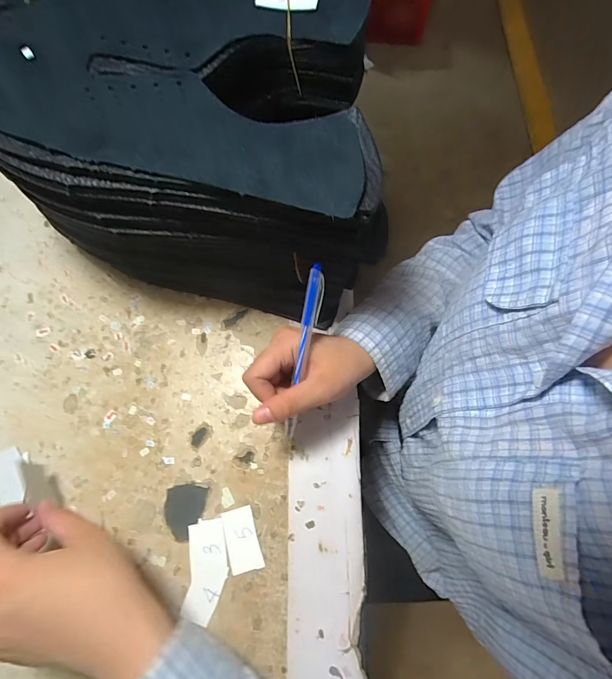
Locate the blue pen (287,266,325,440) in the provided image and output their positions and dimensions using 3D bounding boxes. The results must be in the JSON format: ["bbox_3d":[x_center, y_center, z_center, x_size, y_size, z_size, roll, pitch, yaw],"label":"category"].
[{"bbox_3d":[-0.001,0.005,0.278,0.011,0.008,0.121,11,101,4],"label":"blue pen"}]

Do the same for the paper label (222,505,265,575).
[{"bbox_3d":[-0.051,0.160,0.301,0.024,0.004,0.046,-16,71,-5],"label":"paper label"}]

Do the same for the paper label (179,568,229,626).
[{"bbox_3d":[-0.078,0.194,0.288,0.024,0.004,0.039,19,72,7],"label":"paper label"}]

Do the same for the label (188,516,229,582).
[{"bbox_3d":[-0.079,0.165,0.298,0.029,0.004,0.039,-13,71,-4],"label":"label"}]

